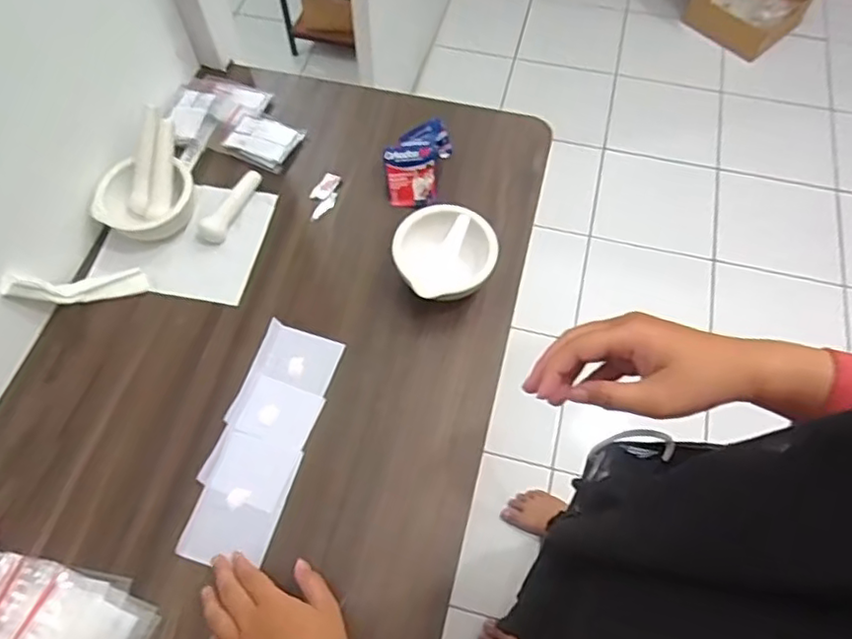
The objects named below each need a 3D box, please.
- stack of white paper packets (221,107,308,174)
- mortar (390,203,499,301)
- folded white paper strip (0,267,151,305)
[{"bbox_3d":[-0.193,-0.210,0.712,0.088,0.014,0.065,23,65,12],"label":"stack of white paper packets"},{"bbox_3d":[0.020,-0.058,0.611,0.096,0.055,0.092,0,62,0],"label":"mortar"},{"bbox_3d":[-0.343,-0.029,0.605,0.124,0.037,0.031,-6,54,-46],"label":"folded white paper strip"}]

